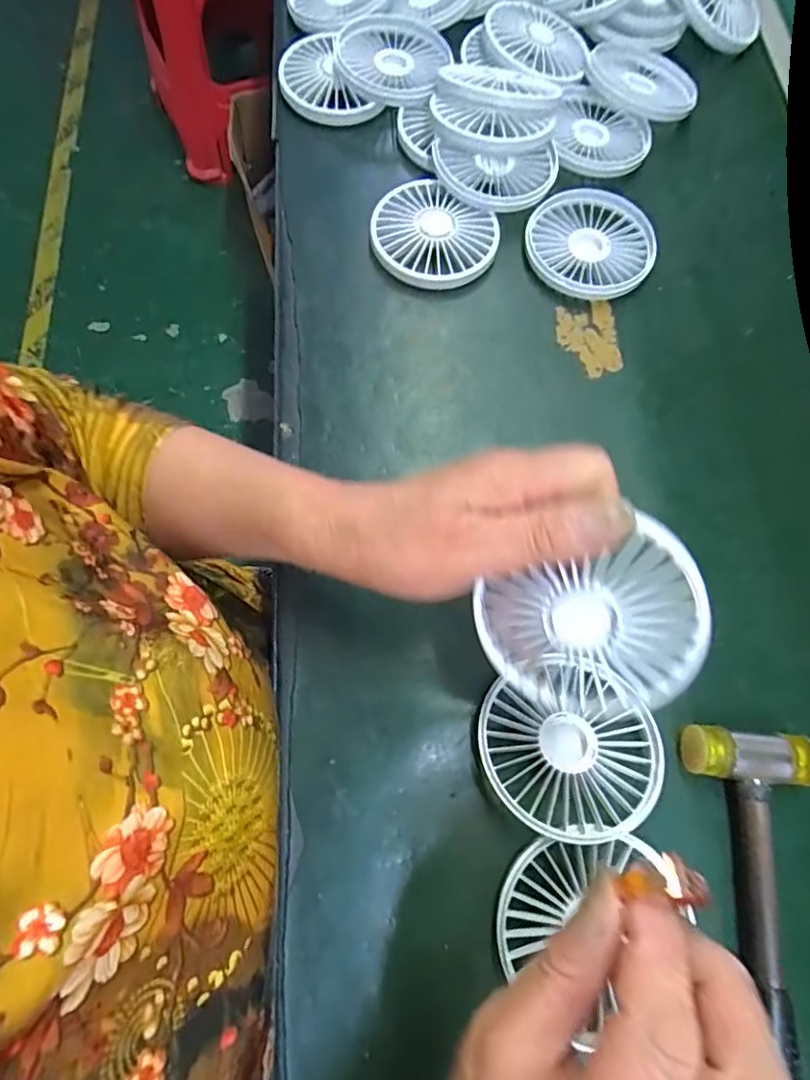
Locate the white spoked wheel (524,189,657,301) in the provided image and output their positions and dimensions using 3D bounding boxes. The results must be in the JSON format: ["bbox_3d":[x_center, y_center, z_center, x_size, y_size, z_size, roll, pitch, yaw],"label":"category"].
[{"bbox_3d":[0.135,-0.211,0.398,0.092,0.013,0.088,1,72,-2],"label":"white spoked wheel"}]

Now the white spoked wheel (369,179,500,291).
[{"bbox_3d":[0.018,-0.211,0.391,0.085,0.014,0.081,1,72,-2],"label":"white spoked wheel"}]

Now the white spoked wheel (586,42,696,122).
[{"bbox_3d":[0.189,-0.369,0.449,0.083,0.015,0.082,7,71,1],"label":"white spoked wheel"}]

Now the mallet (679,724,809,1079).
[{"bbox_3d":[0.160,0.209,0.251,0.062,0.022,0.235,7,71,1],"label":"mallet"}]

